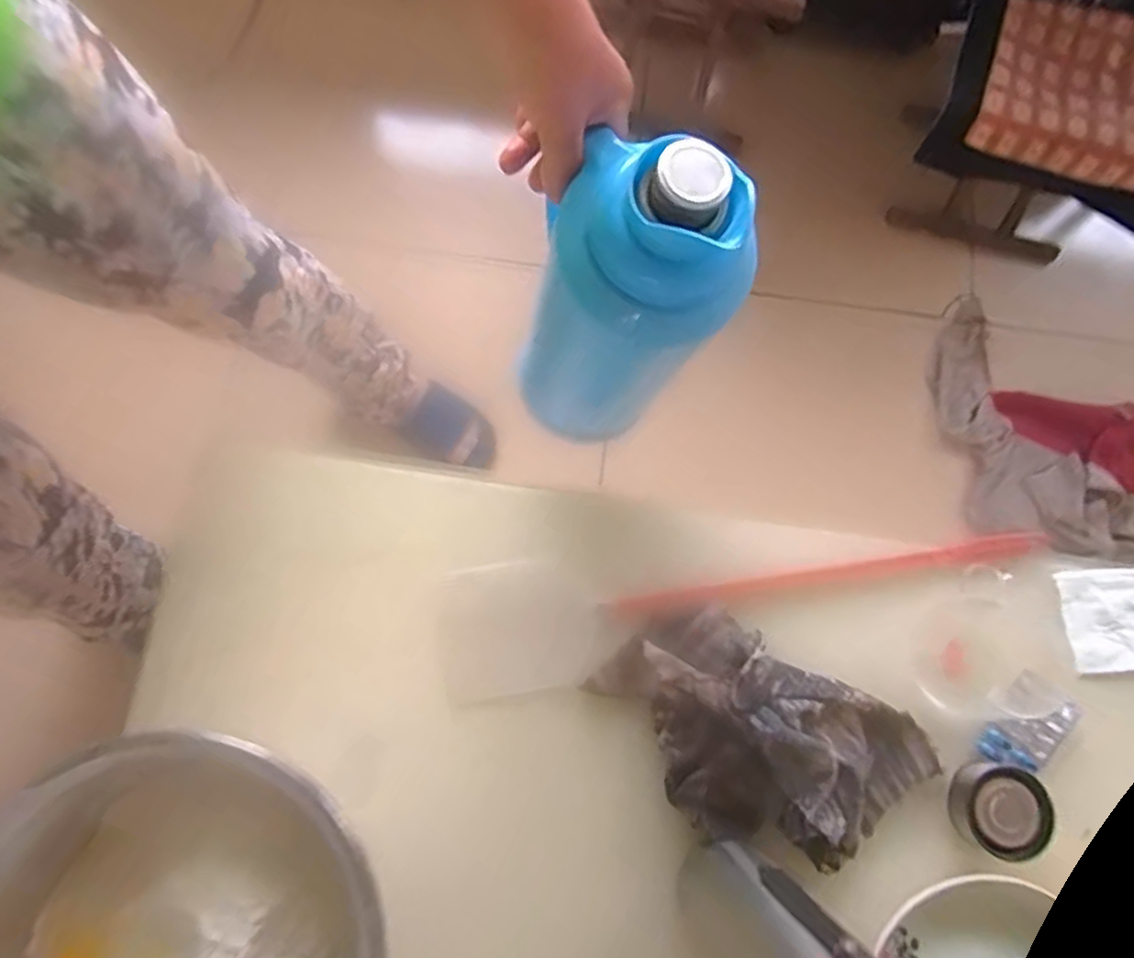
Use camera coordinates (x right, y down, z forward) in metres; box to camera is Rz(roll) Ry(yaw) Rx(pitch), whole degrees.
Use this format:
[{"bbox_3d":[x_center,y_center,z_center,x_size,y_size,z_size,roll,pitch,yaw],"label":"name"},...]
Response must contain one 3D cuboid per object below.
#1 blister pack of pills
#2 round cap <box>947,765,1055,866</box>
[{"bbox_3d":[0.381,0.206,0.573,0.064,0.013,0.078,38,89,4],"label":"blister pack of pills"},{"bbox_3d":[0.341,0.260,0.544,0.066,0.035,0.065,0,77,-2],"label":"round cap"}]

